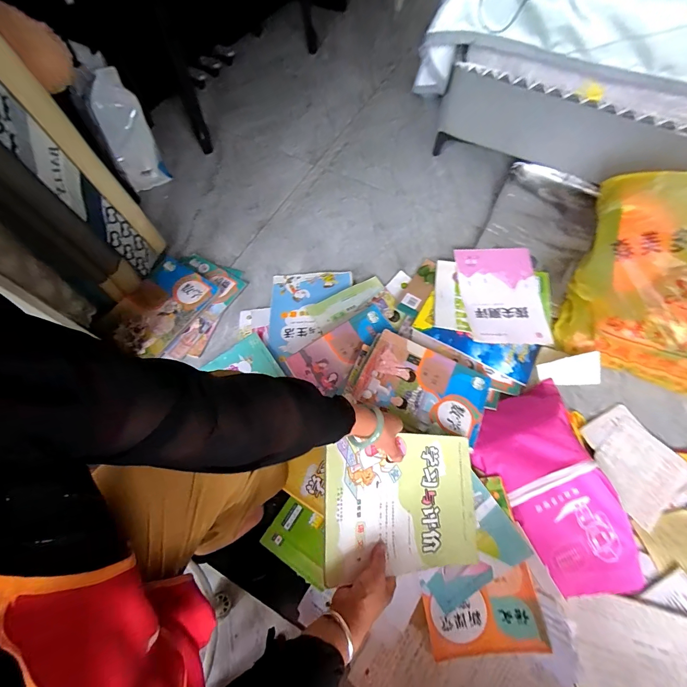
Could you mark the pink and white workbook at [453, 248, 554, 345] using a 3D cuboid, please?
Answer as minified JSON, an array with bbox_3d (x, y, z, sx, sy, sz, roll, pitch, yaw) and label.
[{"bbox_3d":[0.393,-0.124,0.866,0.193,0.011,0.273,-1,64,-1],"label":"pink and white workbook"}]

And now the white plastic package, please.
[{"bbox_3d":[-0.581,-0.554,0.949,0.125,0.301,0.059,-31,69,-12],"label":"white plastic package"}]

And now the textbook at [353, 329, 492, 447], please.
[{"bbox_3d":[0.165,0.093,0.728,0.260,0.014,0.189,24,60,9],"label":"textbook"}]

